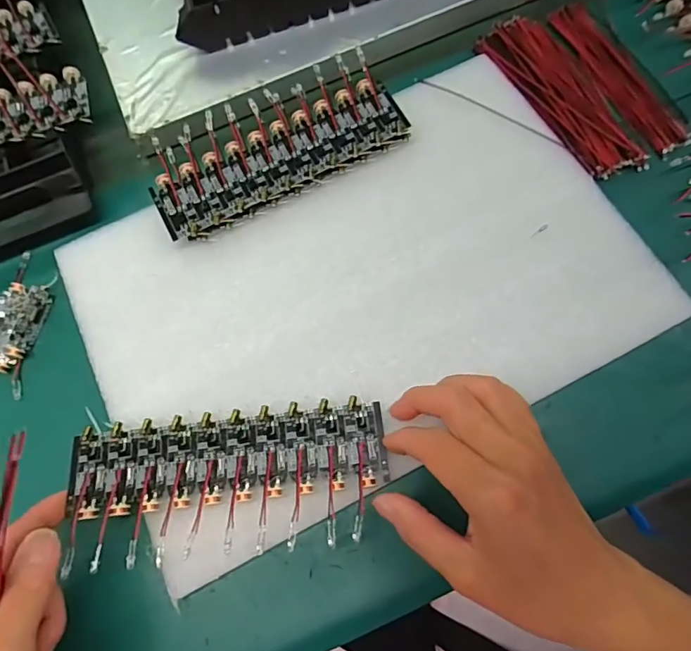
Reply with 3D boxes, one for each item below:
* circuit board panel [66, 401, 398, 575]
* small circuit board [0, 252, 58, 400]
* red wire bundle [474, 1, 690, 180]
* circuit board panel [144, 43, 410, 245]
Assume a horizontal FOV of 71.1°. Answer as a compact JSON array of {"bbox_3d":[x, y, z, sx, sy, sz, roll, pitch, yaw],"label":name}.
[{"bbox_3d":[-0.059,0.080,0.246,0.159,0.026,0.070,-8,73,-1],"label":"circuit board panel"},{"bbox_3d":[-0.200,-0.004,0.295,0.031,0.015,0.086,7,71,7],"label":"small circuit board"},{"bbox_3d":[0.163,-0.163,0.327,0.088,0.016,0.137,-24,70,-5],"label":"red wire bundle"},{"bbox_3d":[-0.045,-0.114,0.308,0.162,0.017,0.070,-28,71,-6],"label":"circuit board panel"}]

